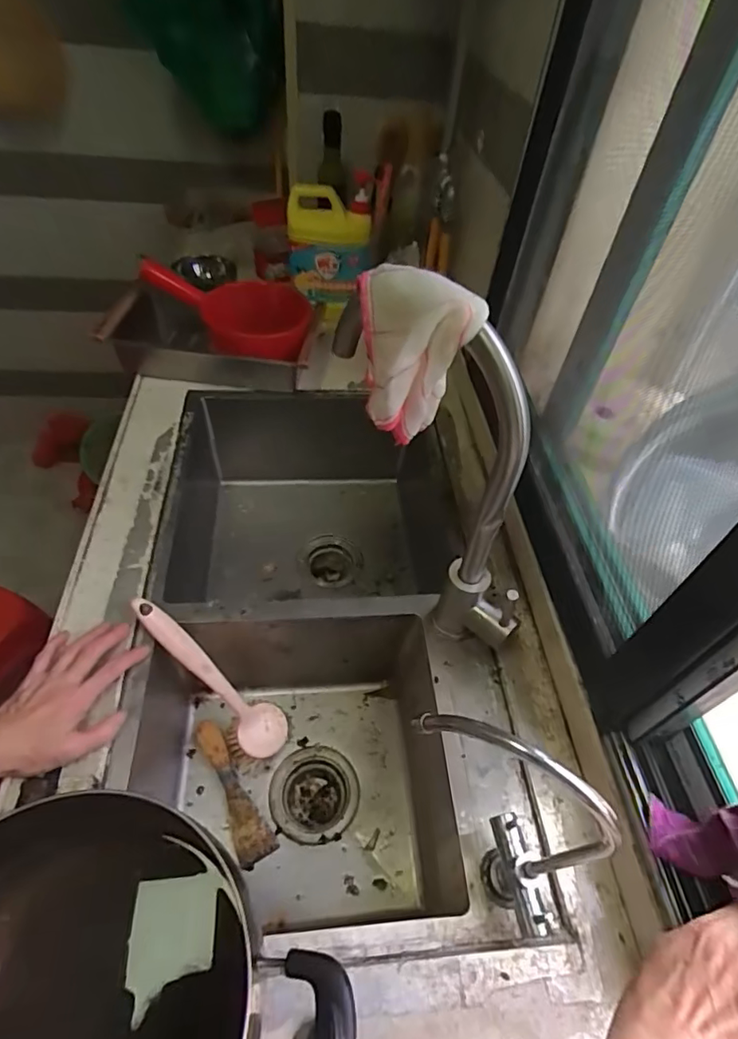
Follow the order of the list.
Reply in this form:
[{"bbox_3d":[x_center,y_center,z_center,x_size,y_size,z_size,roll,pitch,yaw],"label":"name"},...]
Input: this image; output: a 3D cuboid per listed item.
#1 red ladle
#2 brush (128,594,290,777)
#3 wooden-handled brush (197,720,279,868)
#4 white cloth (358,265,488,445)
[{"bbox_3d":[-0.225,-0.354,0.893,0.274,0.078,0.149,24,51,14],"label":"red ladle"},{"bbox_3d":[-0.190,0.195,0.641,0.057,0.266,0.078,-2,39,39],"label":"brush"},{"bbox_3d":[-0.167,0.328,0.655,0.041,0.031,0.168,-23,56,-23],"label":"wooden-handled brush"},{"bbox_3d":[0.036,-0.133,0.445,0.061,0.132,0.098,-11,52,-15],"label":"white cloth"}]

